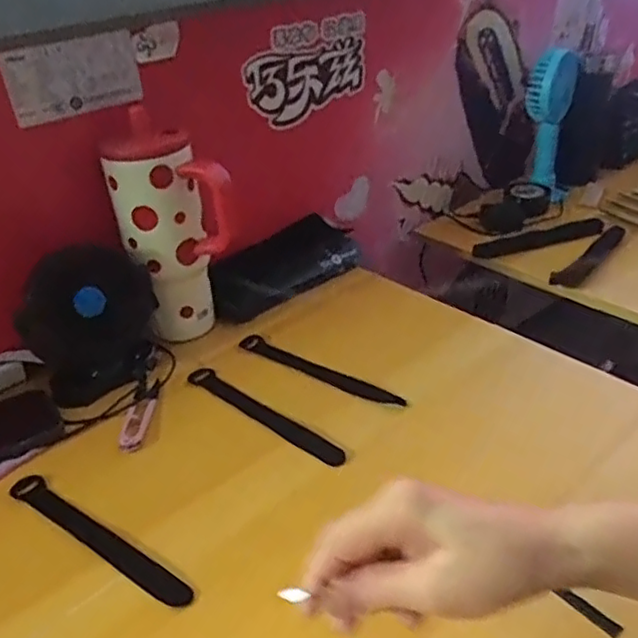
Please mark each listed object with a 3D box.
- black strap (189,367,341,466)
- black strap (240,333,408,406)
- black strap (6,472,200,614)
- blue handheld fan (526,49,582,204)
[{"bbox_3d":[-0.053,0.084,0.591,0.201,0.005,0.022,24,41,37],"label":"black strap"},{"bbox_3d":[-0.003,0.049,0.639,0.194,0.005,0.021,21,38,34],"label":"black strap"},{"bbox_3d":[-0.166,0.159,0.478,0.195,0.004,0.024,19,38,32],"label":"black strap"},{"bbox_3d":[0.348,-0.284,0.977,0.080,0.220,0.080,7,34,17],"label":"blue handheld fan"}]

